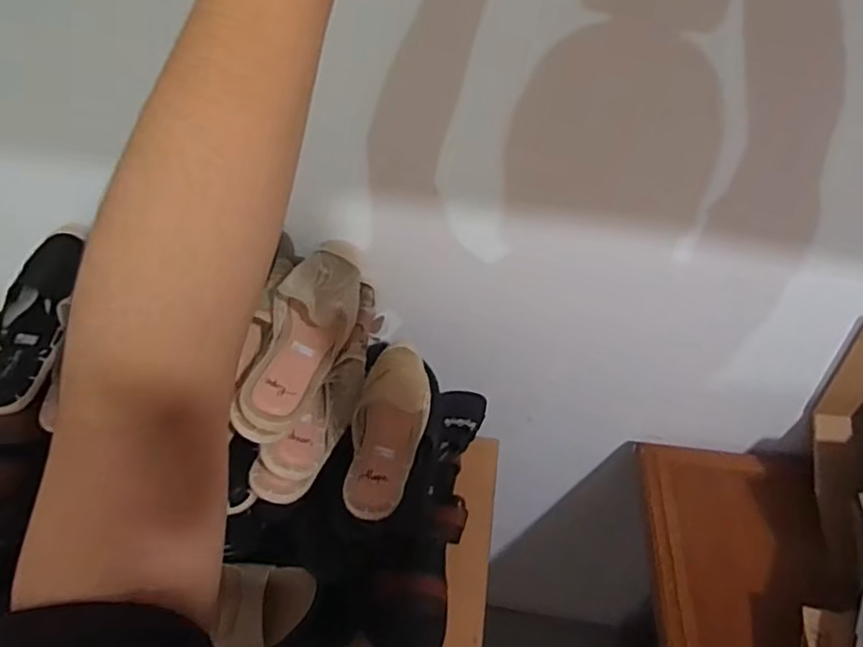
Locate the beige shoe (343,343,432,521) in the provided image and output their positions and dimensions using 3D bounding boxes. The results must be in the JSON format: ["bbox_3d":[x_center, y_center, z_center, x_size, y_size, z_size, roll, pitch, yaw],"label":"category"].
[{"bbox_3d":[-0.050,0.112,0.718,0.079,0.056,0.226,8,43,6],"label":"beige shoe"}]

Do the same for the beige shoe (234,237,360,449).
[{"bbox_3d":[-0.133,-0.001,0.685,0.077,0.074,0.282,10,43,8],"label":"beige shoe"}]

